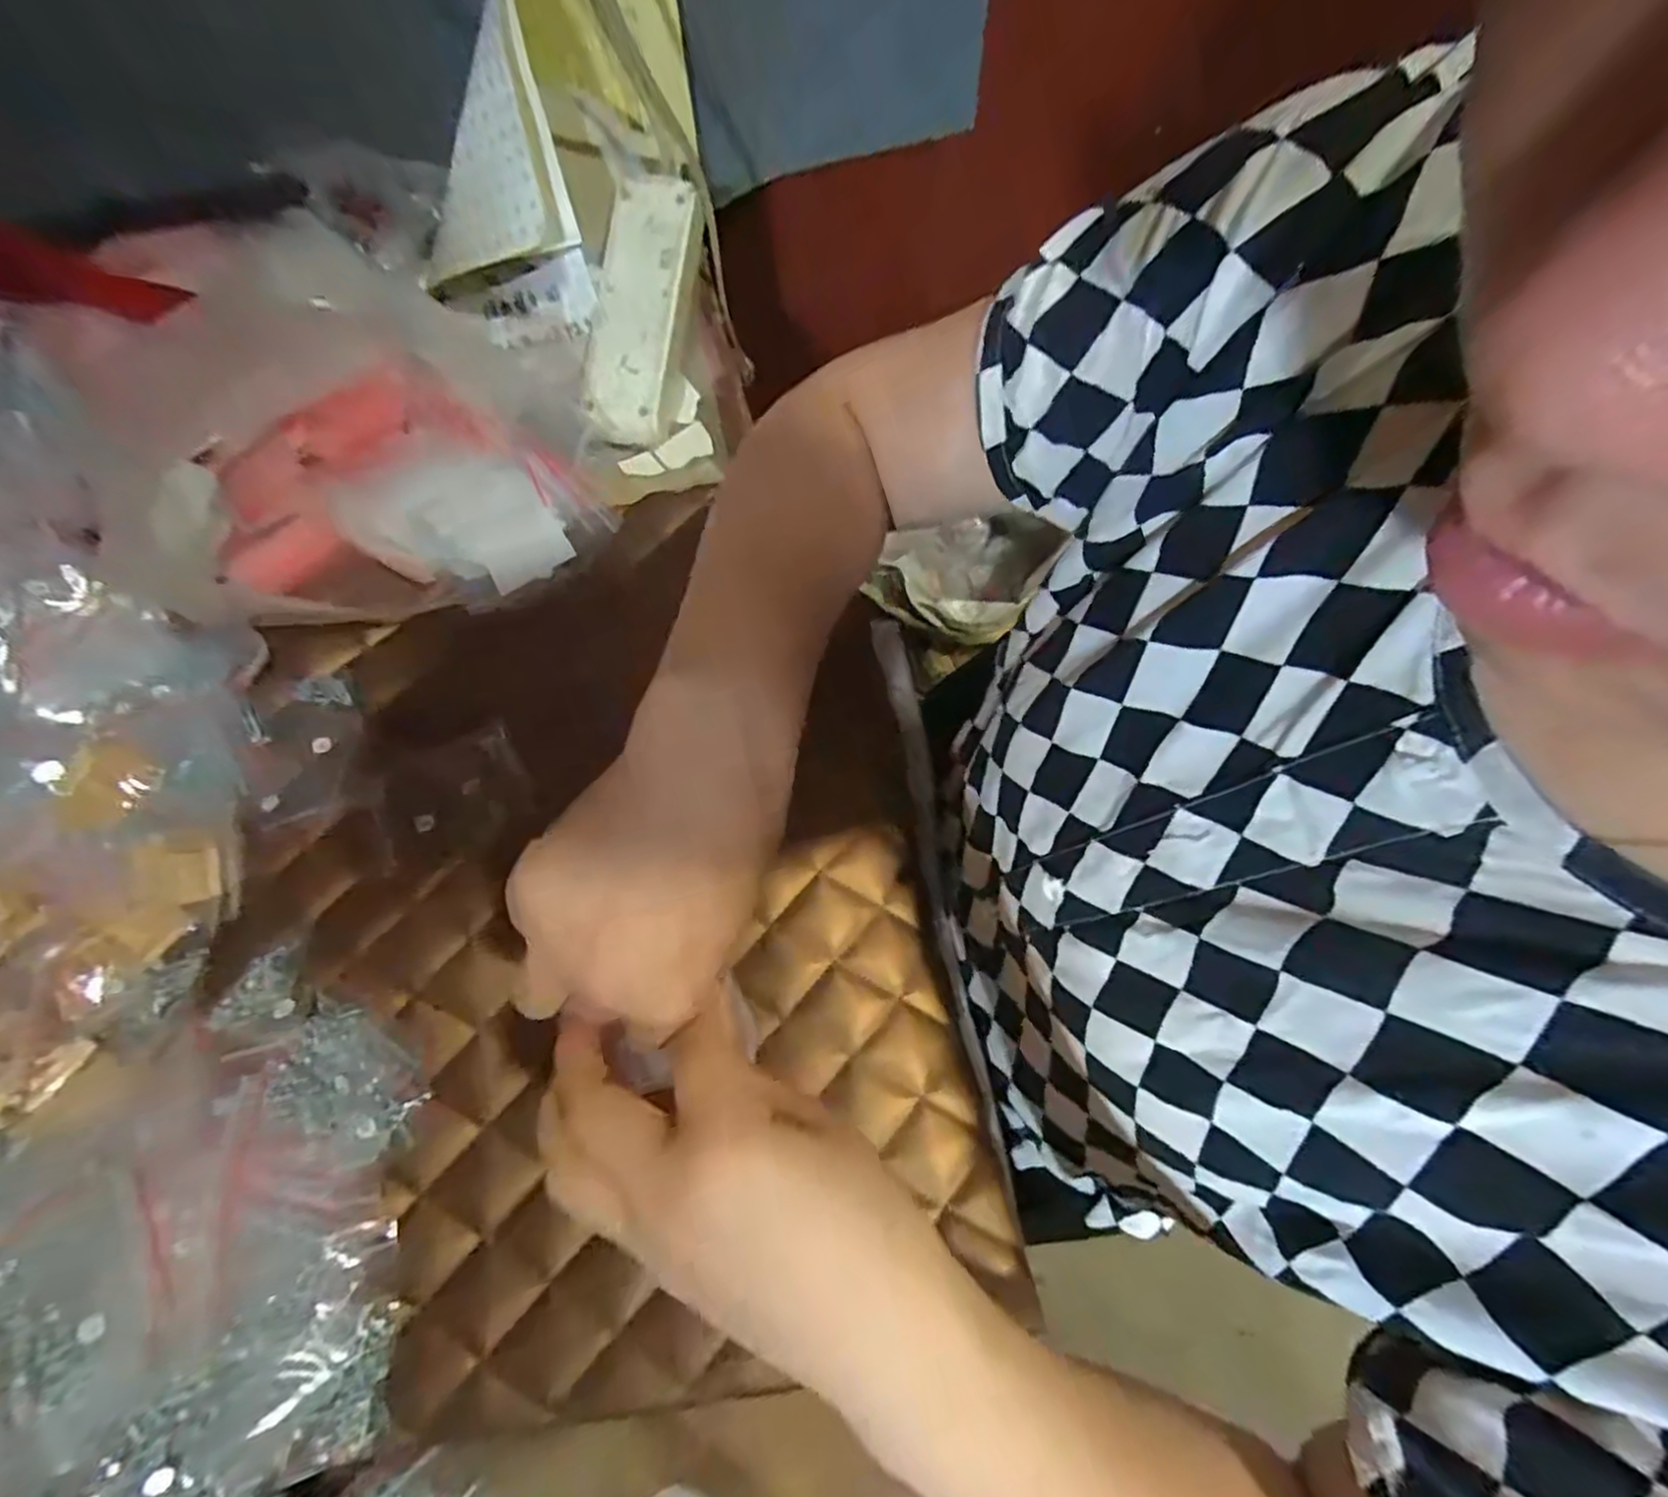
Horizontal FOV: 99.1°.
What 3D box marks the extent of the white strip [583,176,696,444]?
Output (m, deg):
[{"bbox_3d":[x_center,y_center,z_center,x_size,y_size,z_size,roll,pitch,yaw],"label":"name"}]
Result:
[{"bbox_3d":[-0.141,-0.318,0.511,0.065,0.026,0.181,10,92,1],"label":"white strip"}]

